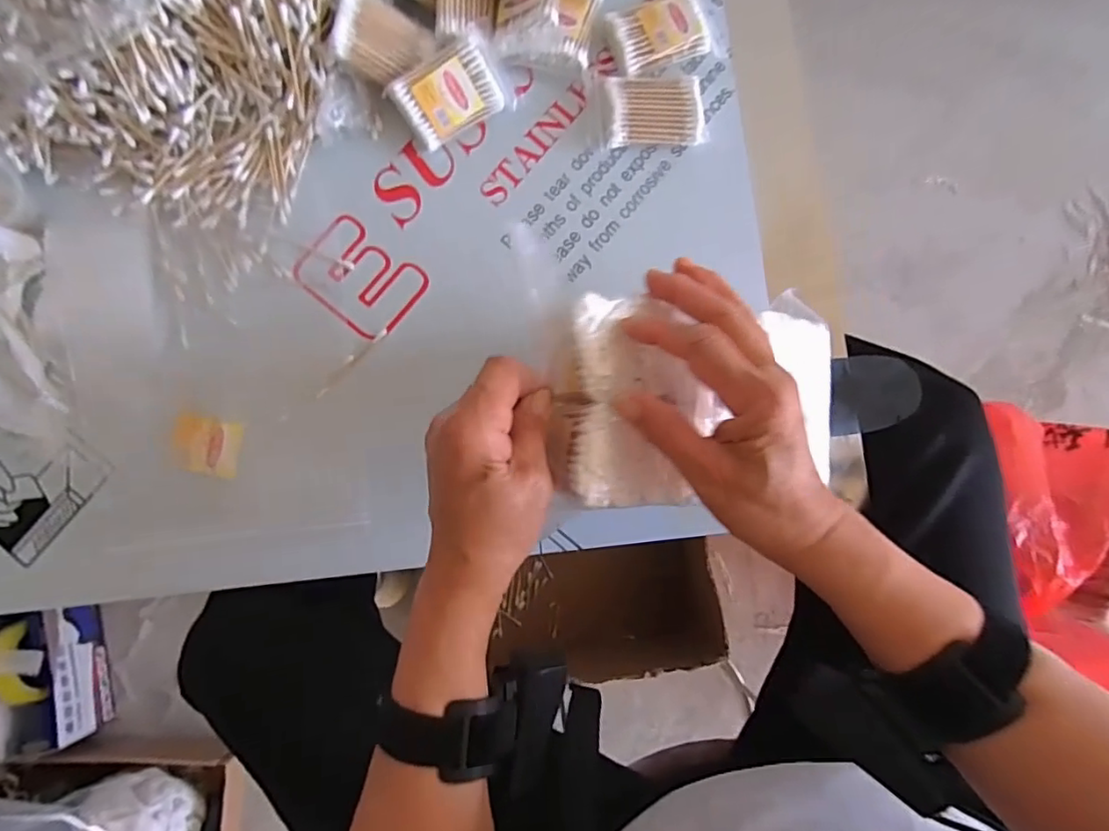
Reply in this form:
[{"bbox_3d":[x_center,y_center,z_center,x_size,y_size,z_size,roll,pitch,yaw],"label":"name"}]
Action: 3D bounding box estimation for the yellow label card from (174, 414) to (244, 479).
[{"bbox_3d":[-0.263,0.022,0.448,0.048,0.005,0.040,13,82,0],"label":"yellow label card"}]

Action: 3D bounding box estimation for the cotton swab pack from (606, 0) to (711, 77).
[{"bbox_3d":[0.086,-0.315,0.488,0.075,0.017,0.054,-20,84,-4],"label":"cotton swab pack"}]

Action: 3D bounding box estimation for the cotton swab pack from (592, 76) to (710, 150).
[{"bbox_3d":[0.076,-0.246,0.483,0.089,0.020,0.053,-5,83,-2],"label":"cotton swab pack"}]

